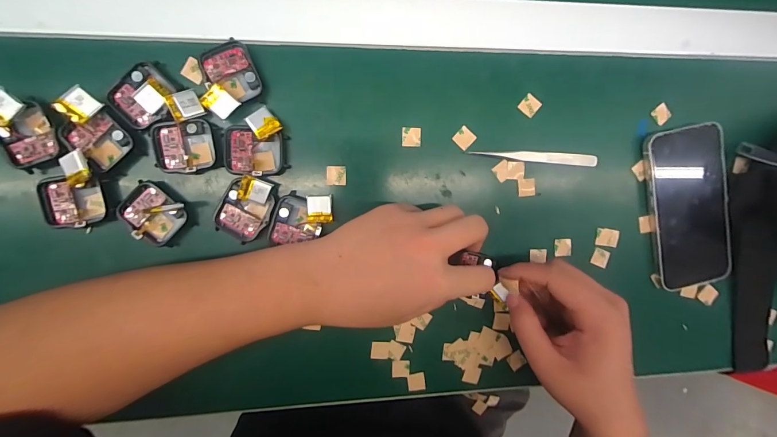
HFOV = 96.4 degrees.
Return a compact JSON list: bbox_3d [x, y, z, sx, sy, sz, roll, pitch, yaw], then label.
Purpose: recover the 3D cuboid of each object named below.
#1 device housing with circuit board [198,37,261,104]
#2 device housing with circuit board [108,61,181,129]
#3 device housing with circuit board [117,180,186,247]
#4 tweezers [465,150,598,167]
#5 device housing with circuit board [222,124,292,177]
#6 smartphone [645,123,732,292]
[{"bbox_3d":[-0.117,-0.108,0.258,0.036,0.013,0.040,-24,97,-3],"label":"device housing with circuit board"},{"bbox_3d":[-0.176,-0.088,0.251,0.043,0.009,0.037,-39,97,-1],"label":"device housing with circuit board"},{"bbox_3d":[-0.179,-0.004,0.263,0.040,0.011,0.037,42,90,-8],"label":"device housing with circuit board"},{"bbox_3d":[0.126,-0.053,0.298,0.115,0.004,0.010,3,95,-6],"label":"tweezers"},{"bbox_3d":[-0.101,-0.051,0.265,0.045,0.014,0.036,4,95,-6],"label":"device housing with circuit board"},{"bbox_3d":[0.276,-0.008,0.315,0.075,0.012,0.148,-13,96,-4],"label":"smartphone"}]

